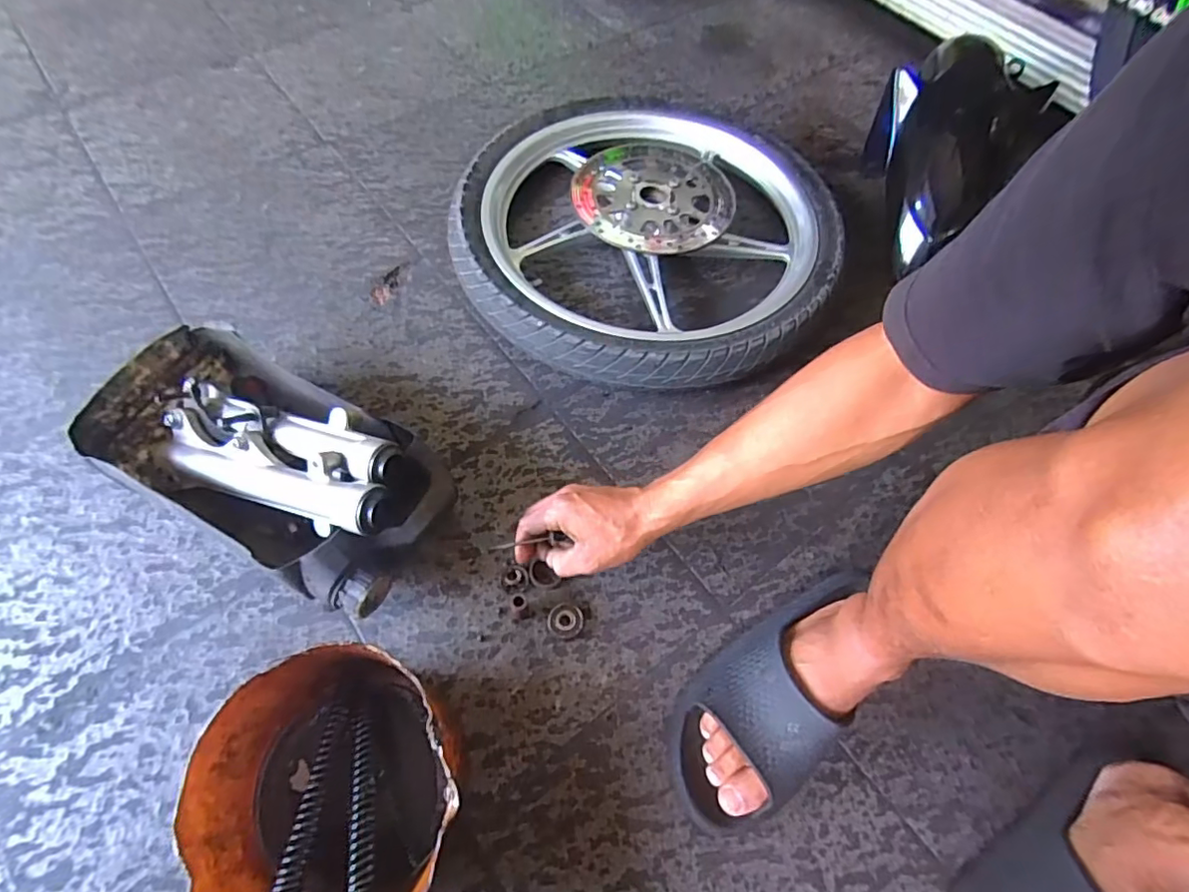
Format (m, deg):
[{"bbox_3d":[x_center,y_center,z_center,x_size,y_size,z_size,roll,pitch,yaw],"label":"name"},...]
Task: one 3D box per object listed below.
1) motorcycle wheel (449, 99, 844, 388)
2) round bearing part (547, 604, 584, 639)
[{"bbox_3d":[0.069,-0.294,0.769,0.486,0.091,0.504,2,62,-3],"label":"motorcycle wheel"},{"bbox_3d":[-0.029,0.170,0.551,0.035,0.010,0.033,2,62,-3],"label":"round bearing part"}]

